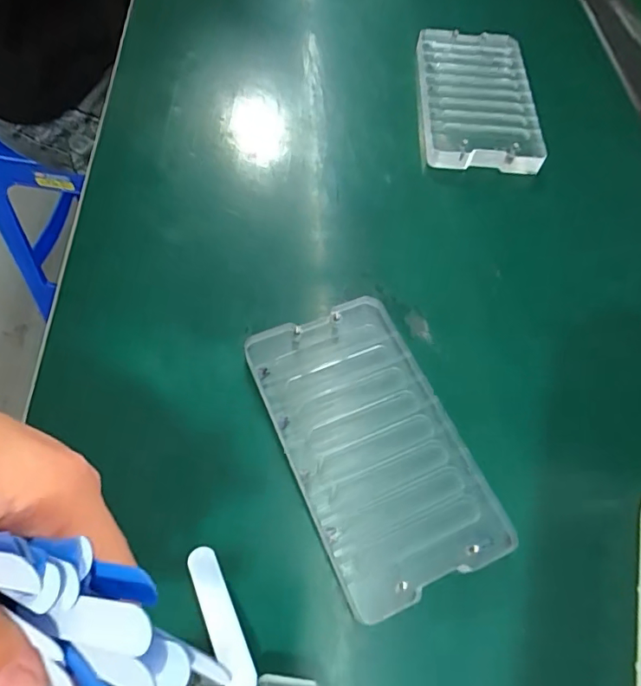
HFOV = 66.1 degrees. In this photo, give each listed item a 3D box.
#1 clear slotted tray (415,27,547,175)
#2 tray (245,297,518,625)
[{"bbox_3d":[0.100,-0.159,0.319,0.068,0.015,0.118,4,61,0],"label":"clear slotted tray"},{"bbox_3d":[0.020,0.040,0.207,0.068,0.013,0.120,-21,64,-13],"label":"tray"}]

